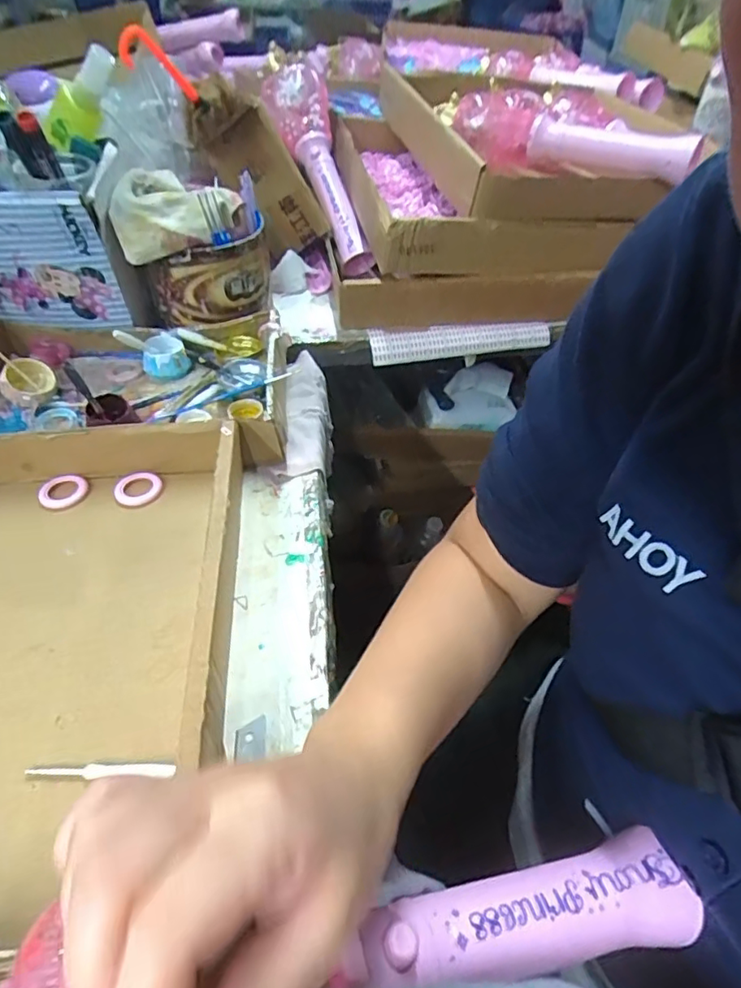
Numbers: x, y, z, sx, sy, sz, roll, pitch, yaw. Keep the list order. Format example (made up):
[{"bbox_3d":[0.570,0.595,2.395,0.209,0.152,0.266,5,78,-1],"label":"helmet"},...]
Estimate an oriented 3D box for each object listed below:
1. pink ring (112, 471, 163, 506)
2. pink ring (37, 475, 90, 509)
[{"bbox_3d":[-0.195,-0.005,0.466,0.038,0.009,0.033,-24,51,-24],"label":"pink ring"},{"bbox_3d":[-0.255,-0.002,0.463,0.037,0.007,0.033,5,45,1],"label":"pink ring"}]

